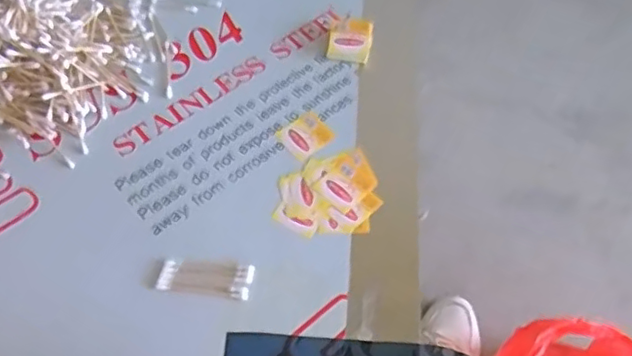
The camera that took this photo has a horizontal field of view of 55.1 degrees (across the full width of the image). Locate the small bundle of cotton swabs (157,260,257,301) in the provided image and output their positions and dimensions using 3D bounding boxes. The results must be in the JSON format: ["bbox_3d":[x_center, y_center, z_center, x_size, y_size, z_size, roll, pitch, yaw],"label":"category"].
[{"bbox_3d":[-0.088,0.080,0.481,0.073,0.004,0.026,6,57,3],"label":"small bundle of cotton swabs"}]

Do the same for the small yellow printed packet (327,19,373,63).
[{"bbox_3d":[0.035,-0.140,0.612,0.042,0.017,0.045,8,58,5],"label":"small yellow printed packet"}]

